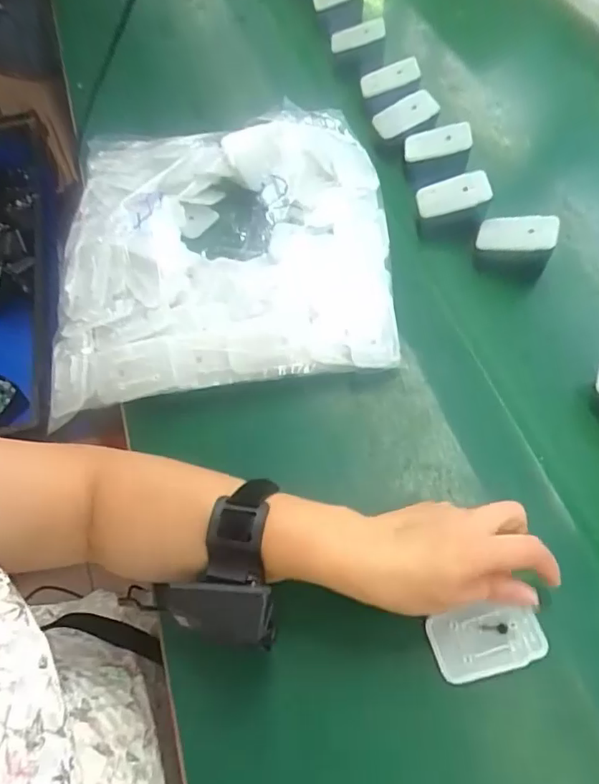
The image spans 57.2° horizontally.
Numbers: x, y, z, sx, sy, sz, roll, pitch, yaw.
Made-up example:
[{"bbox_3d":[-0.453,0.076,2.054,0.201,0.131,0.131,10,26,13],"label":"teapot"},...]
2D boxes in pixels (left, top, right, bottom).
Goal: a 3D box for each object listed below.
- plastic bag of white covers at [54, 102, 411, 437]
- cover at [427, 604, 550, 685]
[{"bbox_3d":[-0.066,-0.128,0.515,0.294,0.084,0.303,-5,59,0],"label":"plastic bag of white covers"},{"bbox_3d":[0.120,0.158,0.350,0.071,0.010,0.038,-12,56,-4],"label":"cover"}]

